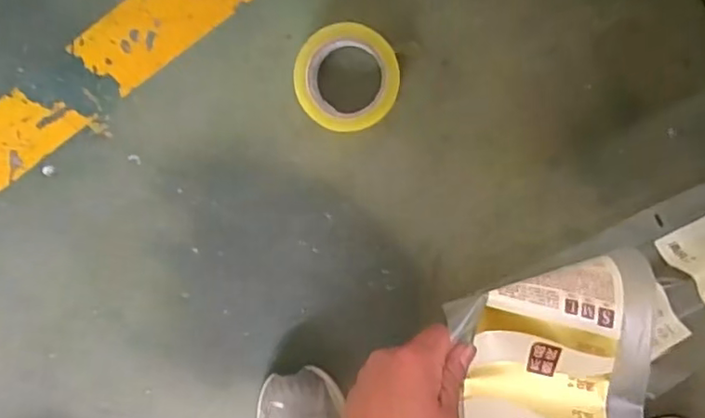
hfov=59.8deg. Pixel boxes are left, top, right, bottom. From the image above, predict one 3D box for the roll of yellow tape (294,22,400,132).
[{"bbox_3d":[-0.005,-0.141,0.666,0.107,0.055,0.109,1,98,4],"label":"roll of yellow tape"}]

